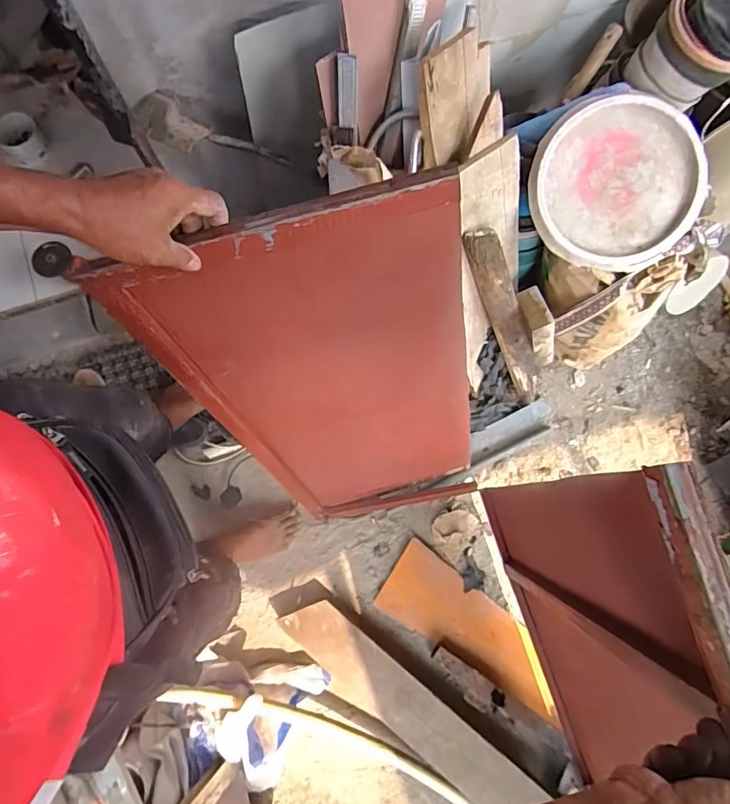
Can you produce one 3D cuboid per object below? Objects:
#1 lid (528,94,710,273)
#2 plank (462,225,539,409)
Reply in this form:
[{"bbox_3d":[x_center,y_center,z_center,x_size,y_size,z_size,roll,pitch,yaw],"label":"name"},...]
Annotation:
[{"bbox_3d":[0.502,-0.434,0.973,0.329,0.029,0.321,1,97,5],"label":"lid"},{"bbox_3d":[0.338,-0.170,1.135,0.072,0.567,0.028,-24,48,15],"label":"plank"}]

